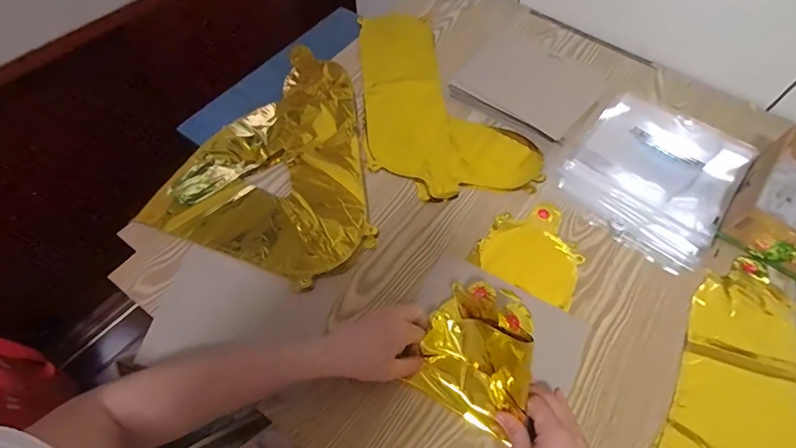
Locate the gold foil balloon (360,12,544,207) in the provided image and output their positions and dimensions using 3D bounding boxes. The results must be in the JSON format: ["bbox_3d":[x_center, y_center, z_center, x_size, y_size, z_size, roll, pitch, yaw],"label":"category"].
[{"bbox_3d":[0.056,-0.200,0.664,0.233,0.011,0.374,-9,60,-7],"label":"gold foil balloon"}]

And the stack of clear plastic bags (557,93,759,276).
[{"bbox_3d":[0.362,-0.077,0.596,0.203,0.020,0.266,36,64,18],"label":"stack of clear plastic bags"}]

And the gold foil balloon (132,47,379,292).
[{"bbox_3d":[-0.131,-0.100,0.596,0.273,0.014,0.351,21,61,10],"label":"gold foil balloon"}]

